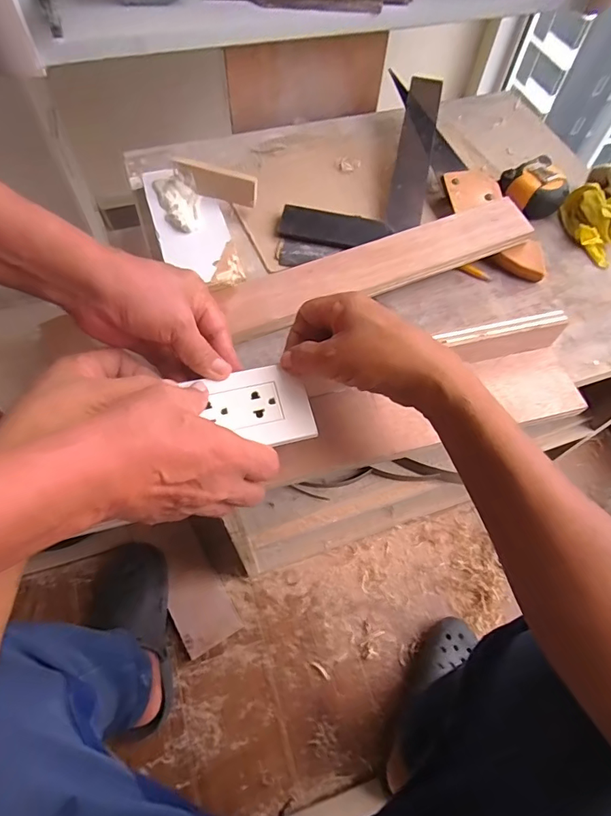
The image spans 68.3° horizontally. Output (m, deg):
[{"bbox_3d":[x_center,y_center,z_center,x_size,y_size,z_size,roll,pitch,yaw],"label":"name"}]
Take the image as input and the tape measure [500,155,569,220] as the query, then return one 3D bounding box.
[{"bbox_3d":[0.285,-0.275,0.570,0.079,0.043,0.075,1,63,-2],"label":"tape measure"}]

